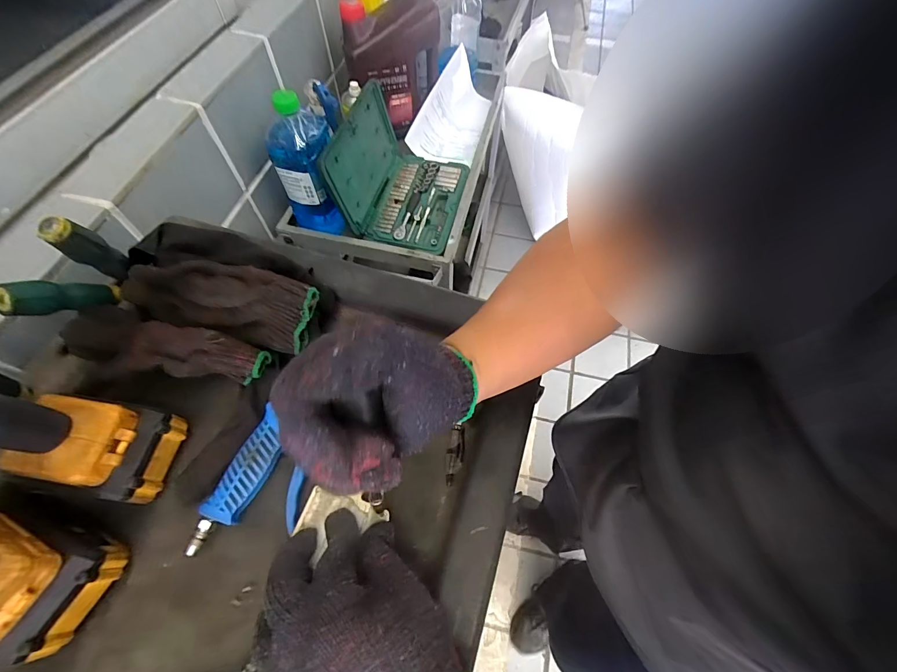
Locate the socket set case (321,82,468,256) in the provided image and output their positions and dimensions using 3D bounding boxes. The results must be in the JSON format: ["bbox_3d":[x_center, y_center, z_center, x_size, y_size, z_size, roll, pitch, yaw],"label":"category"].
[{"bbox_3d":[-0.086,-0.349,0.790,0.230,0.157,0.313,10,61,5],"label":"socket set case"}]

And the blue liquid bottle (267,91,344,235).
[{"bbox_3d":[-0.261,-0.314,0.702,0.100,0.230,0.103,-5,61,-3],"label":"blue liquid bottle"}]

